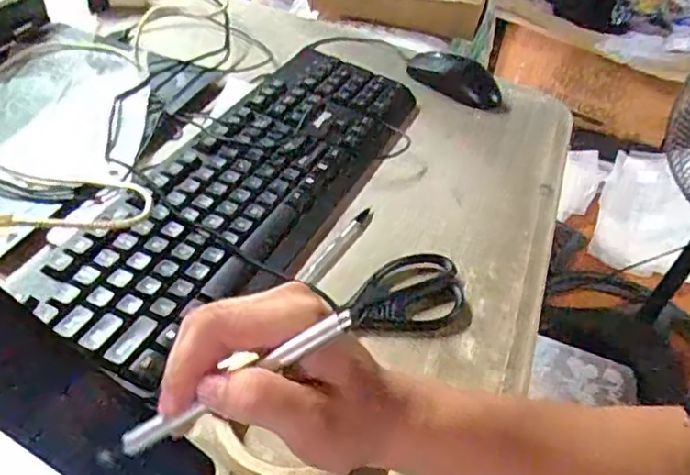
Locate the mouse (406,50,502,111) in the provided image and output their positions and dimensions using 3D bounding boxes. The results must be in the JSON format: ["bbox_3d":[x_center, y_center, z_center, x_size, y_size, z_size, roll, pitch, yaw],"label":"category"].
[{"bbox_3d":[0.124,-0.181,0.711,0.112,0.039,0.050,18,42,10],"label":"mouse"}]

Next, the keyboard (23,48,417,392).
[{"bbox_3d":[-0.070,-0.051,0.529,0.136,0.034,0.424,21,43,13],"label":"keyboard"}]

